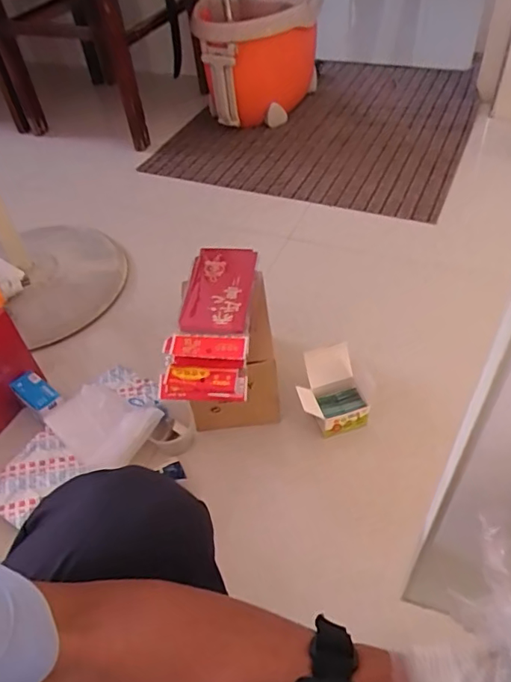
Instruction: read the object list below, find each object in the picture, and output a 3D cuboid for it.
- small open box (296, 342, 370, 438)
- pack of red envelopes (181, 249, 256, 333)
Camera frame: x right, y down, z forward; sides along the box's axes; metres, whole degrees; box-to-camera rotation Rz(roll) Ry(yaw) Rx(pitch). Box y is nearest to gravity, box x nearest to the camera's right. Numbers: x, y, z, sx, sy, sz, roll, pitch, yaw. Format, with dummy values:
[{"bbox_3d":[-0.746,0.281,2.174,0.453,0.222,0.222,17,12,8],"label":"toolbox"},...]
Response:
[{"bbox_3d":[0.112,0.076,0.768,0.093,0.078,0.100,-18,48,-10],"label":"small open box"},{"bbox_3d":[-0.053,-0.082,0.743,0.096,0.023,0.180,0,47,7],"label":"pack of red envelopes"}]

